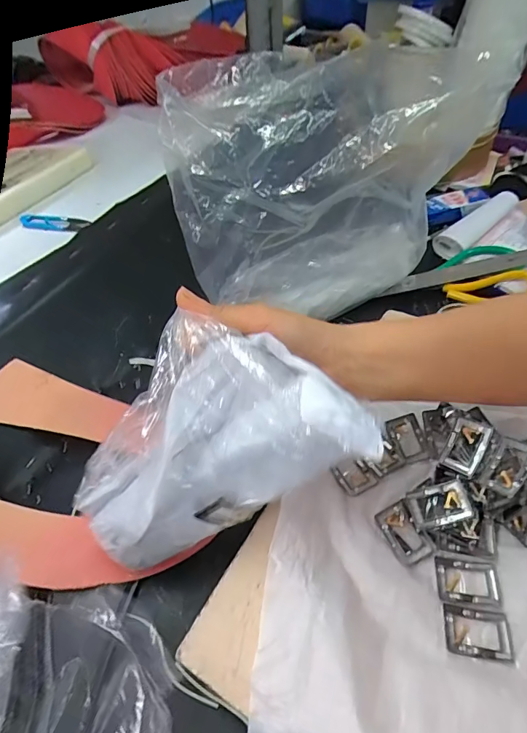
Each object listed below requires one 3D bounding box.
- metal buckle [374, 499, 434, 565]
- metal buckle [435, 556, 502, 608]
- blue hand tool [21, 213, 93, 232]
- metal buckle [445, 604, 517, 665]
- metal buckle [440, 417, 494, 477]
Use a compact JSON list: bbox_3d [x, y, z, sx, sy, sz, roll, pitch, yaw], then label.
[{"bbox_3d":[0.106,0.127,0.323,0.028,0.009,0.042,-20,51,-13],"label":"metal buckle"},{"bbox_3d":[0.145,0.153,0.302,0.043,0.004,0.029,4,50,8],"label":"metal buckle"},{"bbox_3d":[-0.285,-0.194,0.574,0.098,0.009,0.024,8,51,11],"label":"blue hand tool"},{"bbox_3d":[0.142,0.177,0.283,0.042,0.004,0.029,6,51,9],"label":"metal buckle"},{"bbox_3d":[0.159,0.062,0.335,0.029,0.008,0.043,25,88,51],"label":"metal buckle"}]

